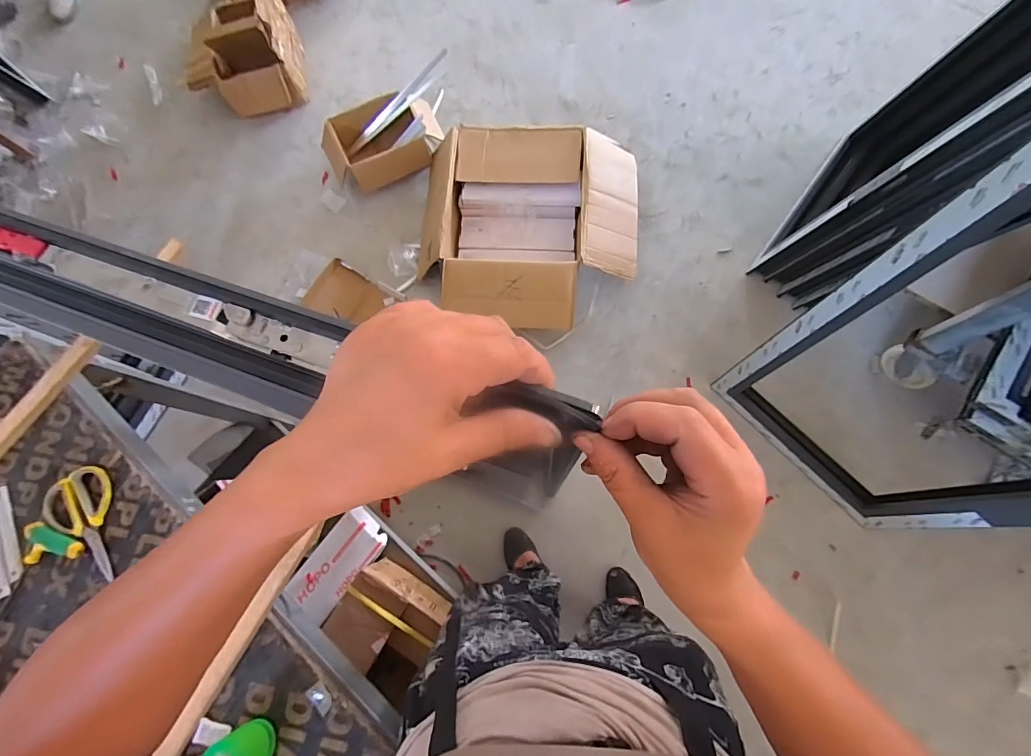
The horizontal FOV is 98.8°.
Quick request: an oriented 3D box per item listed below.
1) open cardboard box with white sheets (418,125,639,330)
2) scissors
[{"bbox_3d":[0.046,-0.512,1.520,0.741,0.201,0.718,3,73,3],"label":"open cardboard box with white sheets"},{"bbox_3d":[-0.590,0.205,0.610,0.089,0.020,0.158,-37,75,-7],"label":"scissors"}]

